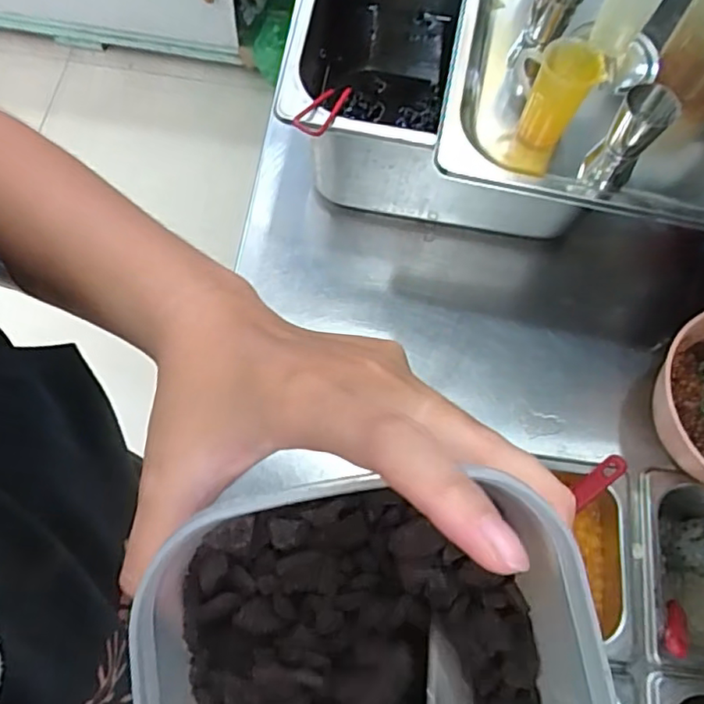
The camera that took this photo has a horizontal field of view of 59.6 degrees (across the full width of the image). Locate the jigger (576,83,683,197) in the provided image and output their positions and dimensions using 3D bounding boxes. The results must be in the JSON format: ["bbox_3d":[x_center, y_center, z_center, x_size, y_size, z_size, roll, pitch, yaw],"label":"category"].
[{"bbox_3d":[0.196,-0.150,0.441,0.035,0.078,0.035,1,69,-3],"label":"jigger"}]

